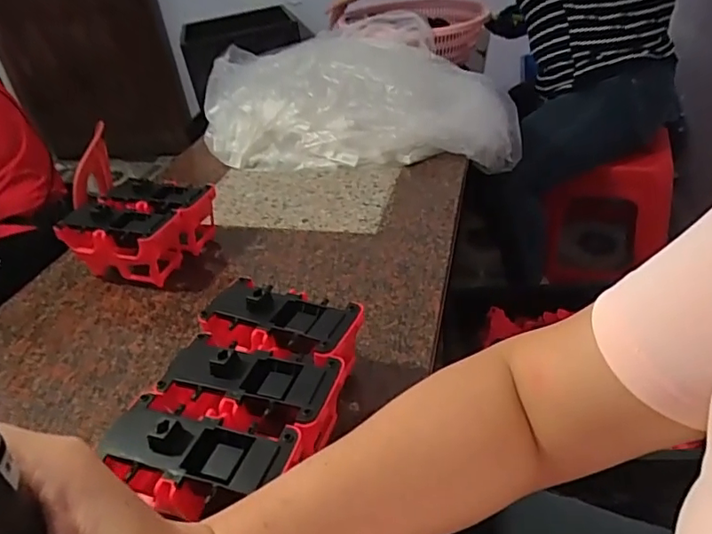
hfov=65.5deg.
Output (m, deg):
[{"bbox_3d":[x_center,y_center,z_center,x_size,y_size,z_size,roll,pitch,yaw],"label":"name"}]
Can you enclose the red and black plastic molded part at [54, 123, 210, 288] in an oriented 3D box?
[{"bbox_3d":[-0.294,-0.050,0.779,0.142,0.104,0.150,9,38,23],"label":"red and black plastic molded part"}]

